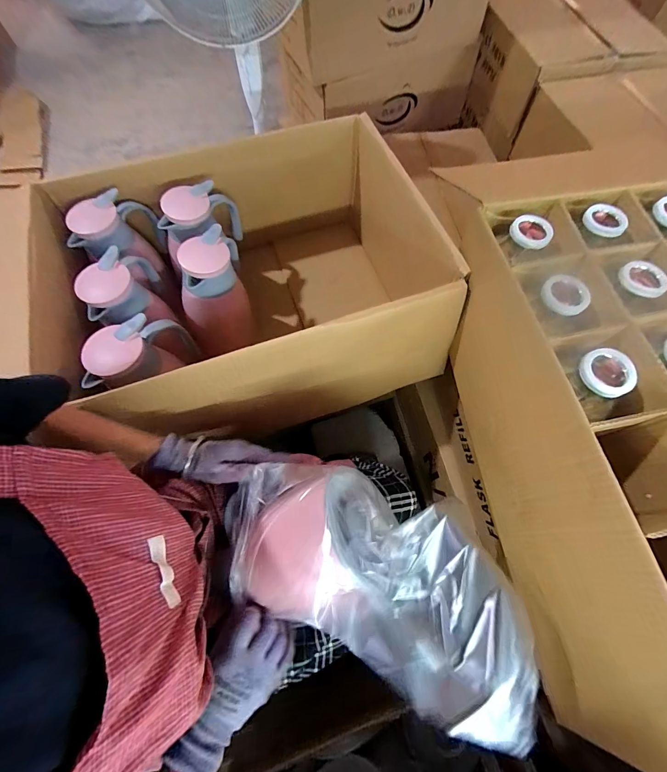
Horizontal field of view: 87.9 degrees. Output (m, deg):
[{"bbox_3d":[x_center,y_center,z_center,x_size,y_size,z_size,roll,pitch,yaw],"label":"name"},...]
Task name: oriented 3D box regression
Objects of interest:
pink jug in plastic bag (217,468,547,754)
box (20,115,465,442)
[{"bbox_3d":[0.033,0.194,0.379,0.359,0.110,0.180,22,68,20],"label":"pink jug in plastic bag"},{"bbox_3d":[-0.150,-0.193,0.710,0.623,0.283,0.537,-18,68,-7],"label":"box"}]

